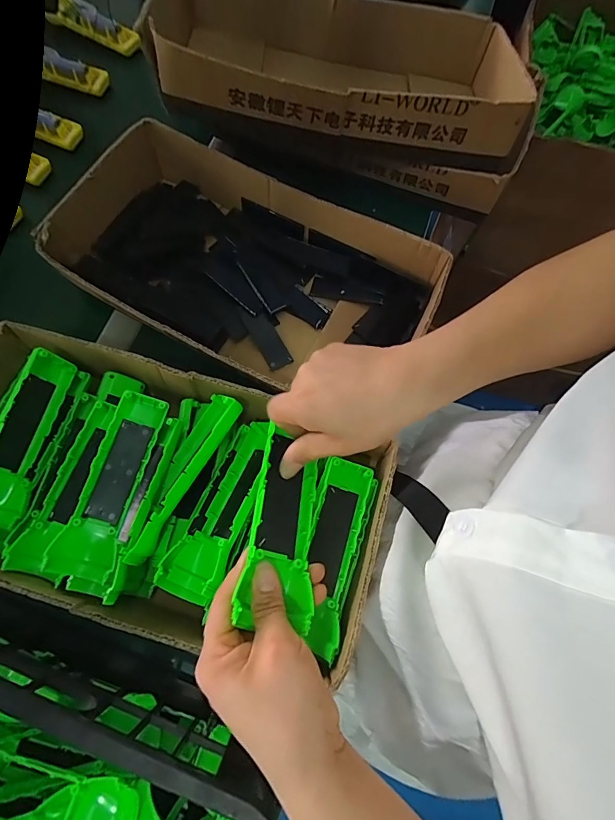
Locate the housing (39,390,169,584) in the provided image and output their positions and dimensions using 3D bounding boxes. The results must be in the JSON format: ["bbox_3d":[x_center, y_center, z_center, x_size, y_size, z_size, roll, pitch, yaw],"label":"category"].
[{"bbox_3d":[-0.170,0.067,0.370,0.049,0.038,0.166,13,70,3],"label":"housing"}]

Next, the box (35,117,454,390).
[{"bbox_3d":[-0.070,-0.165,0.480,0.422,0.071,0.243,23,71,7],"label":"box"}]

